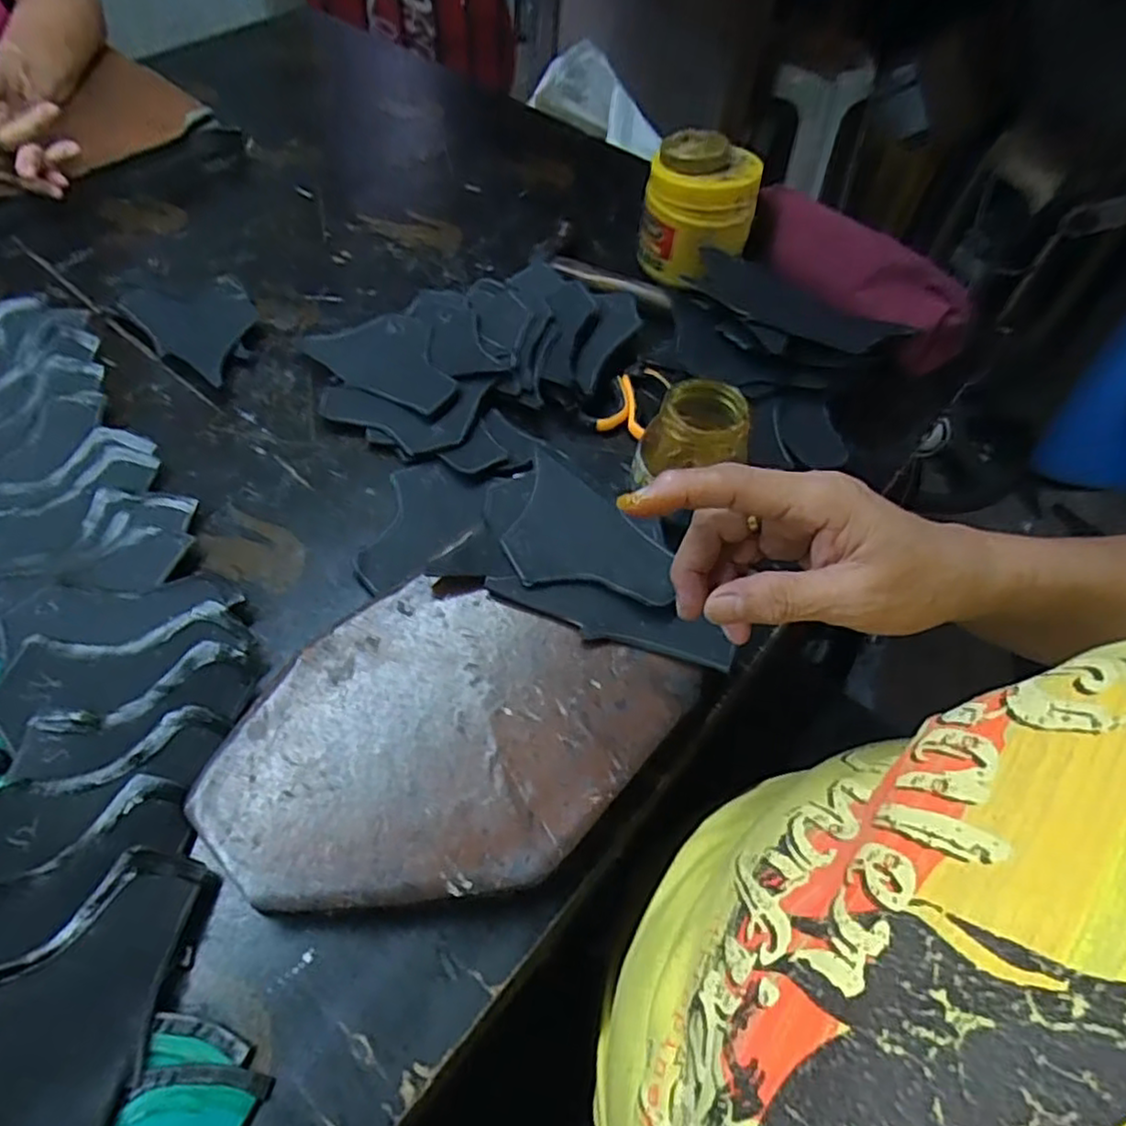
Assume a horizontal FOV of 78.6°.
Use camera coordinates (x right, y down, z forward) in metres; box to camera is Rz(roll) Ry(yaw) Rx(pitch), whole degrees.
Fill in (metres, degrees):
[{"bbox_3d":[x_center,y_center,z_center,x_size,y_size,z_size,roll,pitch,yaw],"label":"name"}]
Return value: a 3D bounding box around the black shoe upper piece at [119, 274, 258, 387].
[{"bbox_3d":[-0.291,-0.199,0.566,0.133,0.015,0.085,40,60,24],"label":"black shoe upper piece"}]

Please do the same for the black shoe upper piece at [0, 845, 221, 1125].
[{"bbox_3d":[-0.198,0.170,0.270,0.077,0.005,0.115,27,43,-20],"label":"black shoe upper piece"}]

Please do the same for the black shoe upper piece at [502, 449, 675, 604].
[{"bbox_3d":[0.020,-0.024,0.429,0.100,0.006,0.099,8,54,11],"label":"black shoe upper piece"}]

